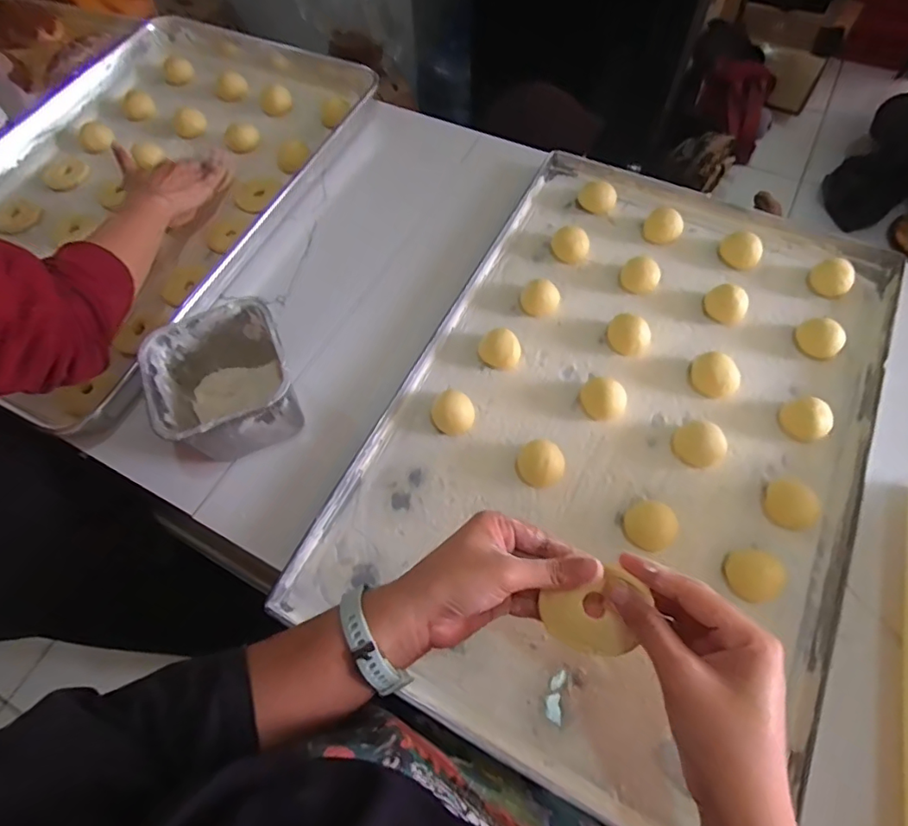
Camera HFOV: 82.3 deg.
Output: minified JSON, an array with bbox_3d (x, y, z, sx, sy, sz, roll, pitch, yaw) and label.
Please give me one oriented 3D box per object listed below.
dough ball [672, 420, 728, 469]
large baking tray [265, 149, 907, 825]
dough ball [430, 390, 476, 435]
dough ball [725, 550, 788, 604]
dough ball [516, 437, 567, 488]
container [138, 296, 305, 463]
[{"bbox_3d":[0.226,0.029,0.480,0.042,0.025,0.042,-1,63,2],"label":"dough ball"},{"bbox_3d":[0.167,-0.002,0.497,0.416,0.025,0.612,23,68,14],"label":"large baking tray"},{"bbox_3d":[0.001,-0.001,0.502,0.037,0.030,0.035,-1,63,2],"label":"dough ball"},{"bbox_3d":[0.248,0.134,0.426,0.038,0.028,0.040,-1,63,2],"label":"dough ball"},{"bbox_3d":[0.080,0.047,0.477,0.043,0.032,0.040,-1,63,2],"label":"dough ball"},{"bbox_3d":[-0.205,-0.023,0.487,0.116,0.092,0.114,-21,64,-8],"label":"container"}]

